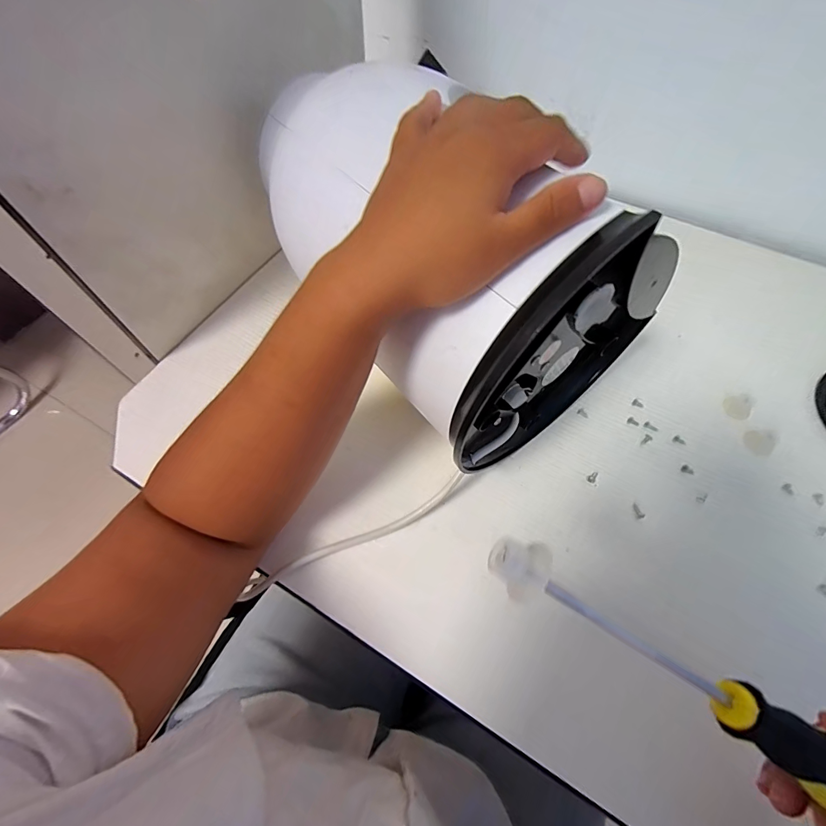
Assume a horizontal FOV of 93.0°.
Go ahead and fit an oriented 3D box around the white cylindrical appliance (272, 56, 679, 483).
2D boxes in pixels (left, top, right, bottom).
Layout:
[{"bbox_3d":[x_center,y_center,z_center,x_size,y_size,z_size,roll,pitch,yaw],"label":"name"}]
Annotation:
[{"bbox_3d":[0.032,-0.119,0.315,0.199,0.204,0.262,-32,65,-17],"label":"white cylindrical appliance"}]

